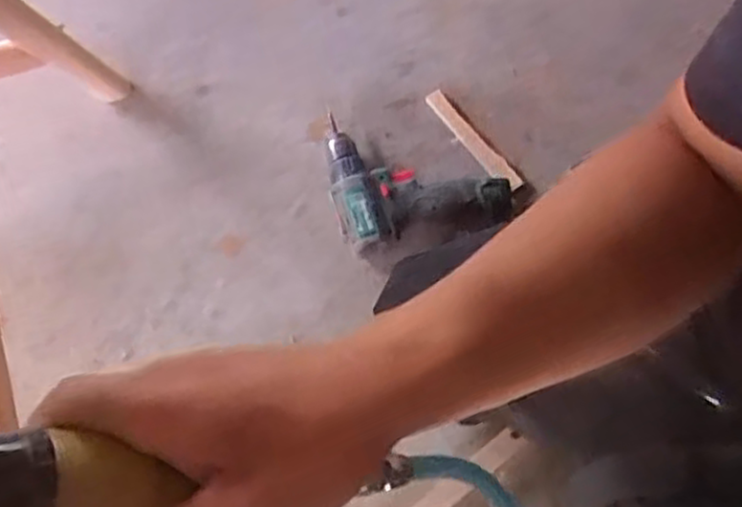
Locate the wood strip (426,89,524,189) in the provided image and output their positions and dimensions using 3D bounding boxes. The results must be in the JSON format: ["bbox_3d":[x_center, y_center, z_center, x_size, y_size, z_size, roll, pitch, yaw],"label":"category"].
[{"bbox_3d":[0.125,-0.139,0.914,0.026,0.009,0.162,-35,72,-13],"label":"wood strip"}]

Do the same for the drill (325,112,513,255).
[{"bbox_3d":[0.052,-0.096,0.889,0.202,0.061,0.188,-8,68,-3],"label":"drill"}]

